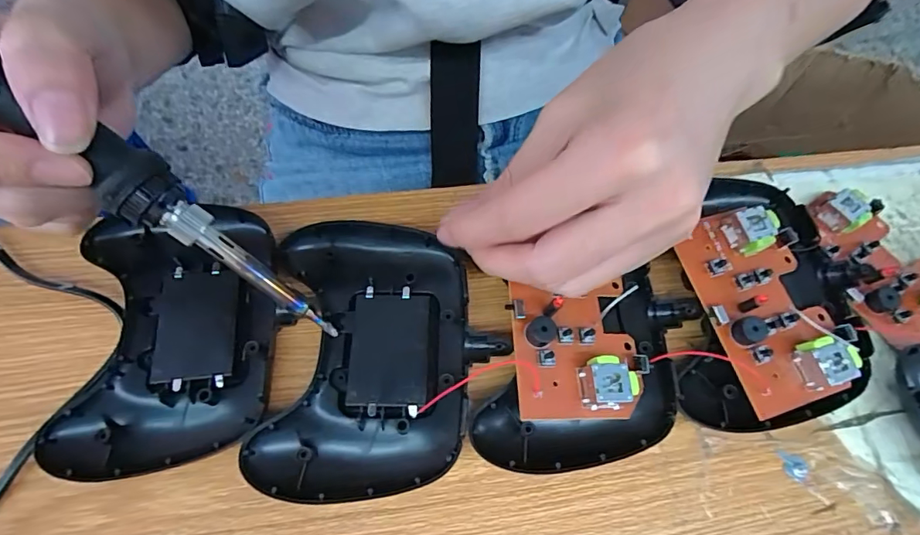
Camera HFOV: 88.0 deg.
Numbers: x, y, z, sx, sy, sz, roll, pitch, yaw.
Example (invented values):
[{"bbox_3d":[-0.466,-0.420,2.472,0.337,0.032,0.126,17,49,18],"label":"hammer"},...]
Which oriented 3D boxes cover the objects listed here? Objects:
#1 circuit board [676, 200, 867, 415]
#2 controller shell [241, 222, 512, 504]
[{"bbox_3d":[0.140,0.015,0.215,0.055,0.015,0.087,-16,72,-10],"label":"circuit board"},{"bbox_3d":[-0.036,0.037,0.220,0.096,0.018,0.123,1,66,-1],"label":"controller shell"}]

